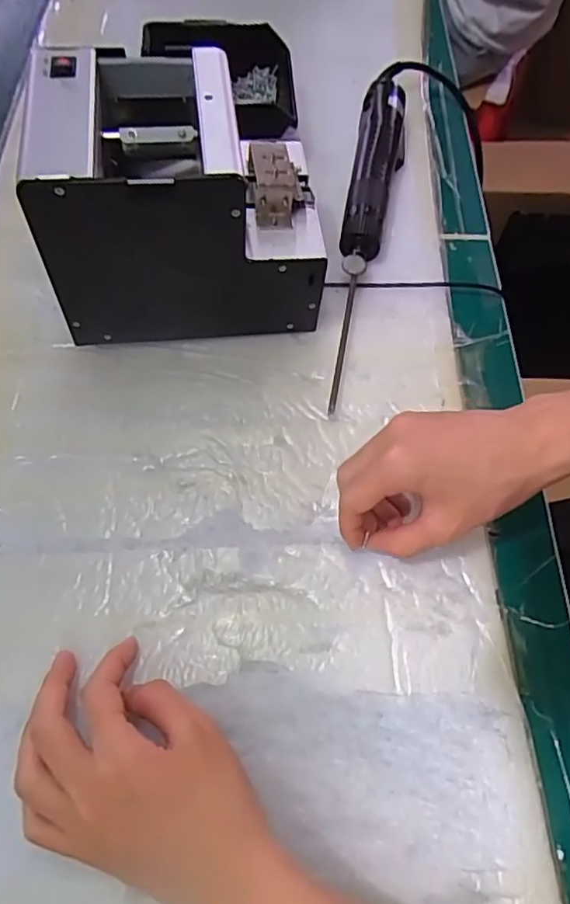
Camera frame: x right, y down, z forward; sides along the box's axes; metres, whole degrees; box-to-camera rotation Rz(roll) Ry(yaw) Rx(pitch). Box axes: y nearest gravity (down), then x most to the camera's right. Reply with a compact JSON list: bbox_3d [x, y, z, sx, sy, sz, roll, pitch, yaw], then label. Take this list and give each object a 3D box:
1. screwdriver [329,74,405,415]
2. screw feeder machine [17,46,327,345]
[{"bbox_3d":[0.070,-0.195,0.491,0.042,0.046,0.363,10,62,3],"label":"screwdriver"},{"bbox_3d":[-0.068,-0.169,0.414,0.173,0.149,0.121,-5,62,-5],"label":"screw feeder machine"}]

